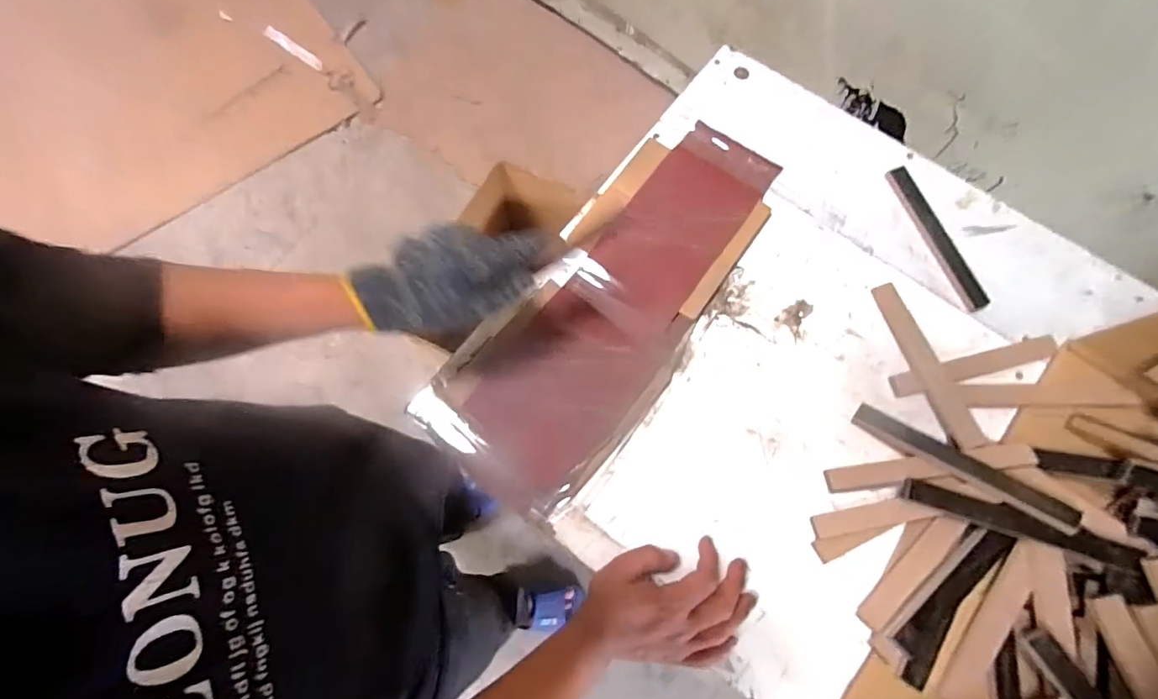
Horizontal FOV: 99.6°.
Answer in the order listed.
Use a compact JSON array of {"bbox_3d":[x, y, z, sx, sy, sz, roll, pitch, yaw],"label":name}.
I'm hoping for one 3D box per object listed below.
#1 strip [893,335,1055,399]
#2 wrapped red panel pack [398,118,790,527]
[{"bbox_3d":[0.401,0.018,0.495,0.177,0.004,0.023,-14,75,-3],"label":"strip"},{"bbox_3d":[0.041,-0.059,0.511,0.184,0.015,0.450,34,77,9],"label":"wrapped red panel pack"}]

